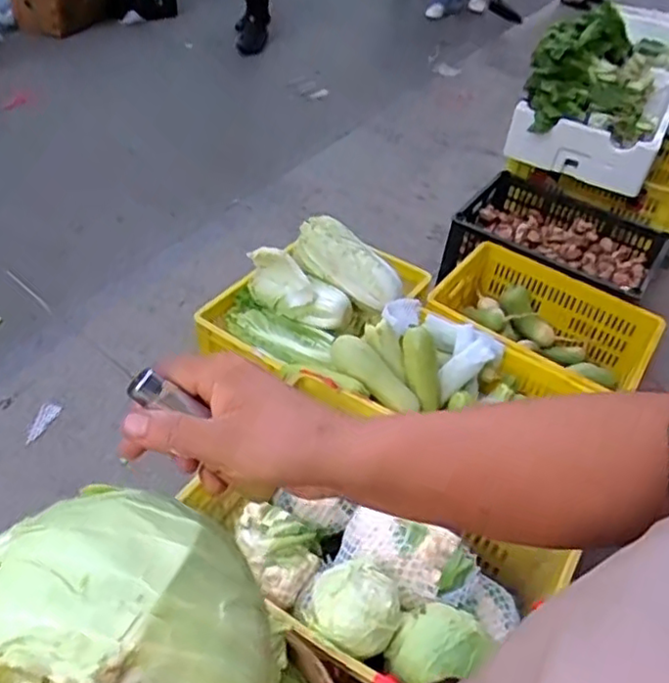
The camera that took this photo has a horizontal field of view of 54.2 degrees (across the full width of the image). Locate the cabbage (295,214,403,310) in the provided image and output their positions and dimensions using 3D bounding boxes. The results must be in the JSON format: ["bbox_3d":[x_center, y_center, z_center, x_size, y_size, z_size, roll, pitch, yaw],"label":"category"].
[{"bbox_3d":[0.042,-0.189,1.569,0.275,0.094,0.117,35,45,-12],"label":"cabbage"}]

